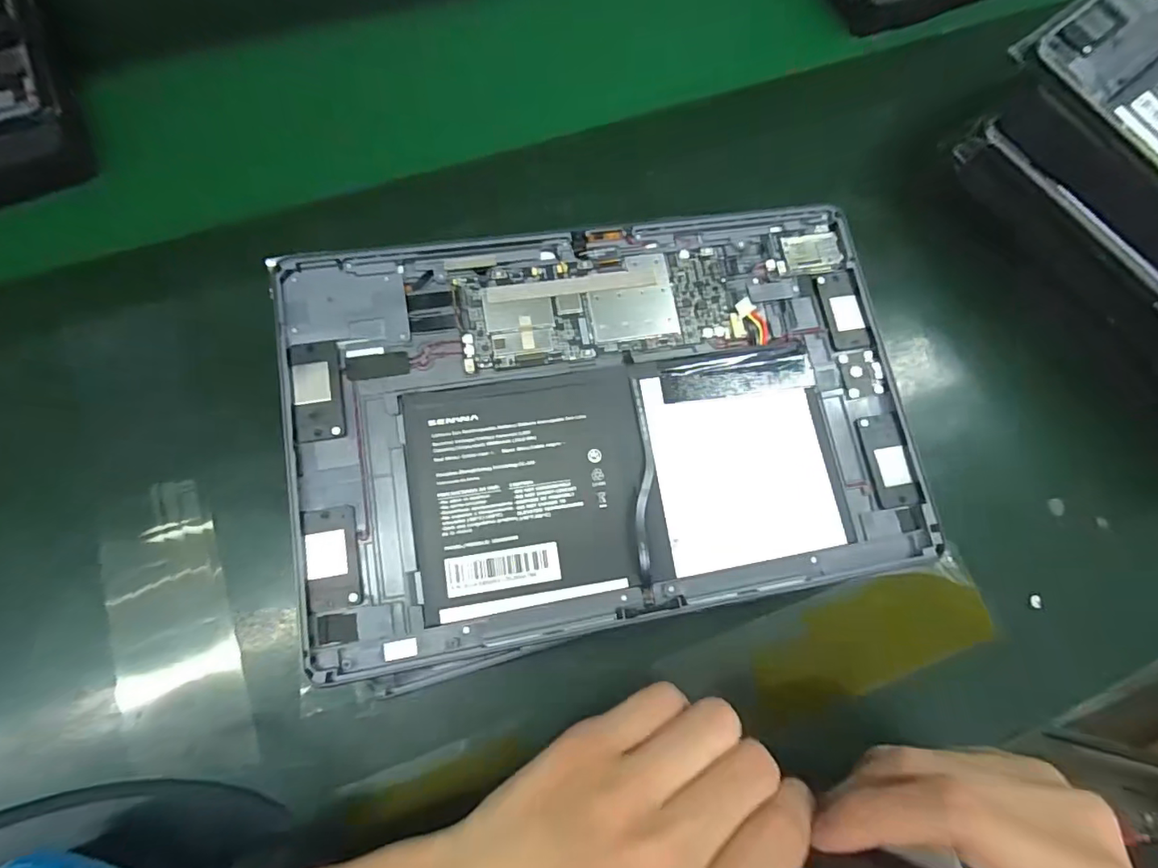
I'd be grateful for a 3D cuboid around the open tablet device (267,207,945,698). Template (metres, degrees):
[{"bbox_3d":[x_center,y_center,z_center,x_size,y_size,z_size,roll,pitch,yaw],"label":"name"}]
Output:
[{"bbox_3d":[0.013,-0.009,0.222,0.250,0.007,0.168,-10,79,-8],"label":"open tablet device"}]

